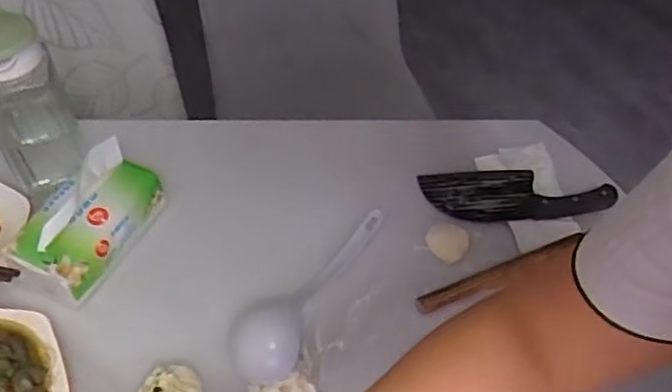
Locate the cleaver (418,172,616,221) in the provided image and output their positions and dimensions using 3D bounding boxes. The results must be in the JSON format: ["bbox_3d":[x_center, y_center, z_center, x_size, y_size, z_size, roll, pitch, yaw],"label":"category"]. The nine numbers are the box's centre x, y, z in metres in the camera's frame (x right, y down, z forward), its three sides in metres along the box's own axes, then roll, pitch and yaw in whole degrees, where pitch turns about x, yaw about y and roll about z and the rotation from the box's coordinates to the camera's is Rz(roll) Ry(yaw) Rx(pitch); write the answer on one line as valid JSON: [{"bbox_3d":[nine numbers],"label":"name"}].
[{"bbox_3d":[0.232,-0.005,0.844,0.234,0.018,0.088,1,51,-1],"label":"cleaver"}]

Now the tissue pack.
[{"bbox_3d":[-0.285,0.024,0.743,0.095,0.083,0.172,20,53,14],"label":"tissue pack"}]

